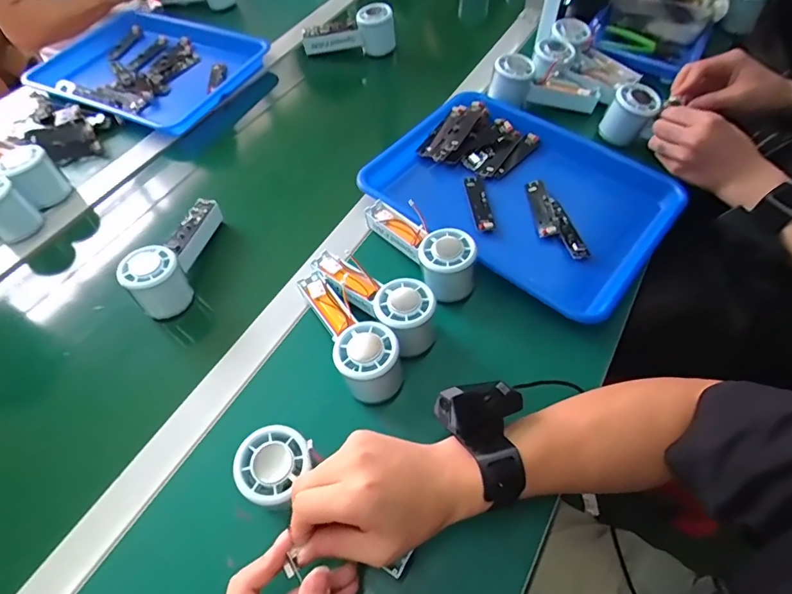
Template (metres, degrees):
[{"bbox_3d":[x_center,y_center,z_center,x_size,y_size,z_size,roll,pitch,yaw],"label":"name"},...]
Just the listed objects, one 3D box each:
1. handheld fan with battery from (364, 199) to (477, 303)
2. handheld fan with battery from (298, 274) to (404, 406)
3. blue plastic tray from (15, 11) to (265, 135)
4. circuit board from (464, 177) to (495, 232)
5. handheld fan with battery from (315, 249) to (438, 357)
[{"bbox_3d":[0.026,-0.061,0.501,0.056,0.056,0.155,-31,59,-17],"label":"handheld fan with battery"},{"bbox_3d":[-0.046,0.033,0.451,0.053,0.061,0.153,-26,58,-14],"label":"handheld fan with battery"},{"bbox_3d":[-0.416,-0.389,0.767,0.363,0.030,0.259,23,60,18],"label":"blue plastic tray"},{"bbox_3d":[0.099,-0.113,0.560,0.022,0.007,0.090,-8,56,-2],"label":"circuit board"},{"bbox_3d":[-0.023,-0.004,0.470,0.056,0.061,0.155,-40,62,-22],"label":"handheld fan with battery"}]

